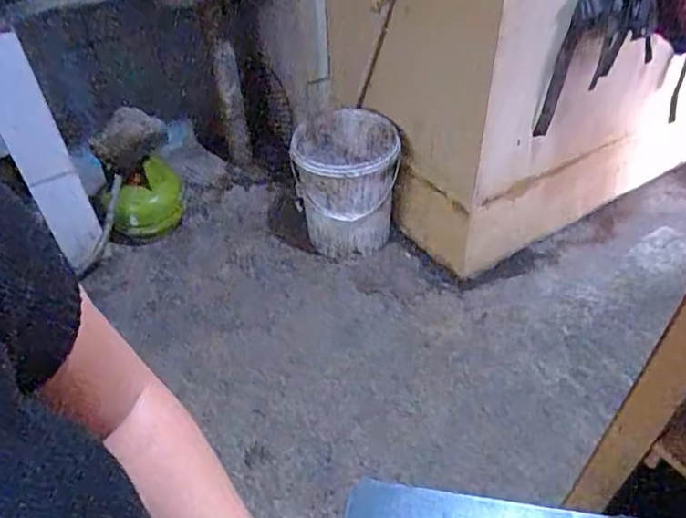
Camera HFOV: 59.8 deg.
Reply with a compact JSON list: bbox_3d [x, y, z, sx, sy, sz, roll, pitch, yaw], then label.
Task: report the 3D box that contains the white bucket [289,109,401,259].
[{"bbox_3d":[0.010,-0.207,1.698,0.288,0.346,0.288,-2,44,2],"label":"white bucket"}]

